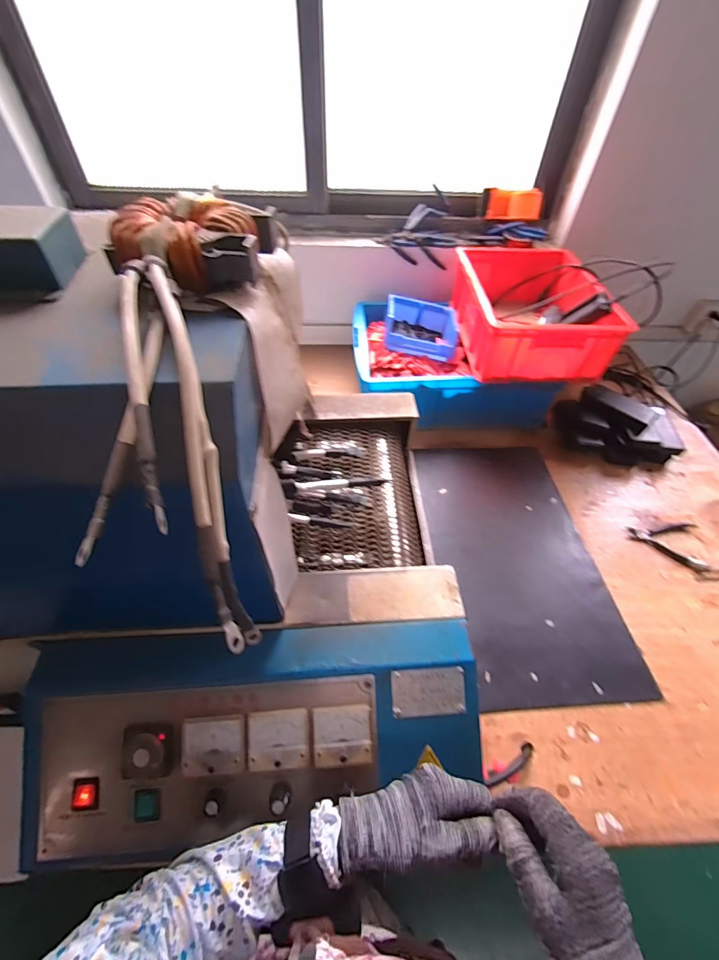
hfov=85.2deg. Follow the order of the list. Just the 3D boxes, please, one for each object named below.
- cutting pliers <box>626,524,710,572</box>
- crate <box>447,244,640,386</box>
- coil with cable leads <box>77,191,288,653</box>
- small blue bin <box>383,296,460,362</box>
[{"bbox_3d":[0.641,0.124,0.816,0.137,0.023,0.115,11,52,10],"label":"cutting pliers"},{"bbox_3d":[0.402,-0.416,0.948,0.294,0.139,0.400,1,50,-2],"label":"crate"},{"bbox_3d":[-0.115,-0.083,0.297,0.119,0.114,0.392,-6,67,-5],"label":"coil with cable leads"},{"bbox_3d":[0.160,-0.388,1.005,0.179,0.089,0.183,7,50,3],"label":"small blue bin"}]

